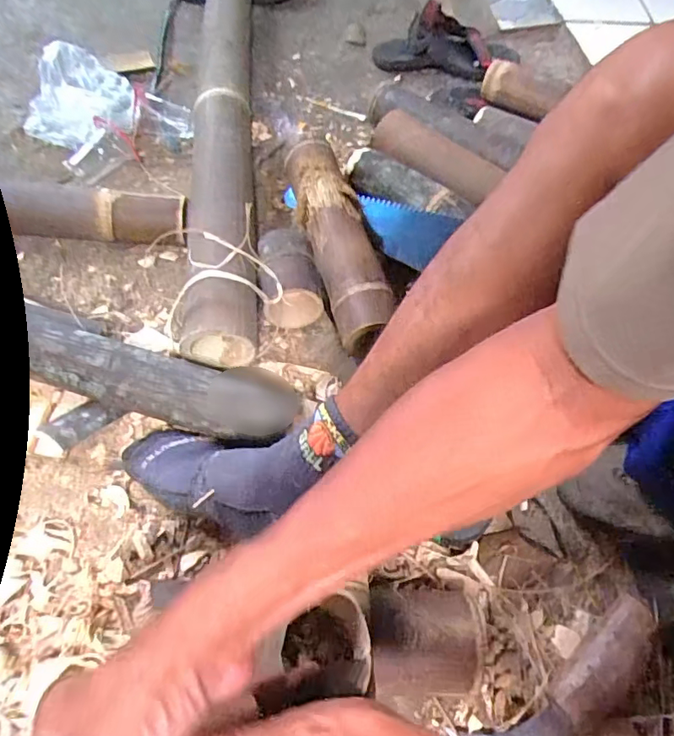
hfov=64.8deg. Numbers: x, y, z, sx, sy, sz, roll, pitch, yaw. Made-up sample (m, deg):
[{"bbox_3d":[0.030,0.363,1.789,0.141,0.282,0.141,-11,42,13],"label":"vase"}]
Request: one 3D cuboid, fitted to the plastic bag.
[{"bbox_3d":[-0.367,-0.379,0.794,0.237,0.066,0.191,27,59,12],"label":"plastic bag"}]

